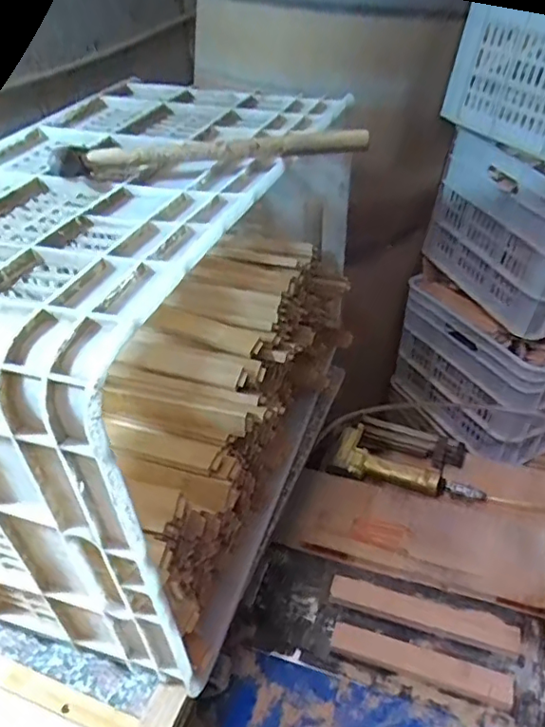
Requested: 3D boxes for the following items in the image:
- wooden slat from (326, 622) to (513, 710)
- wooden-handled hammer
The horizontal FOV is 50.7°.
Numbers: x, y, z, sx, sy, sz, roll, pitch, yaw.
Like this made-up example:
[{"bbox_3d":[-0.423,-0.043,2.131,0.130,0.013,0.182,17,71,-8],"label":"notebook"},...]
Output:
[{"bbox_3d":[0.169,0.339,0.655,0.200,0.024,0.037,11,40,15],"label":"wooden slat"},{"bbox_3d":[-0.052,-0.179,0.481,0.254,0.027,0.042,-2,38,0],"label":"wooden-handled hammer"}]

